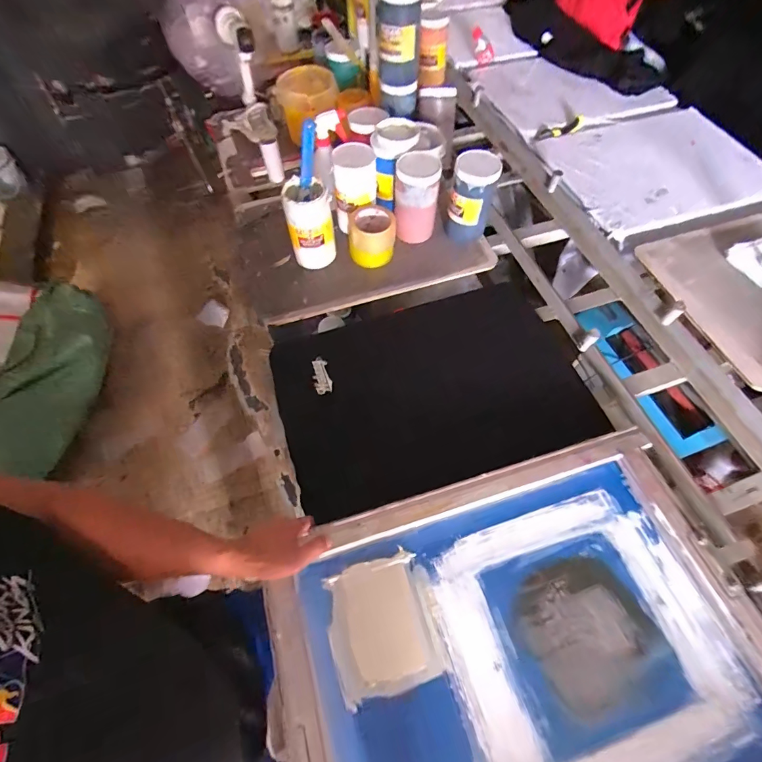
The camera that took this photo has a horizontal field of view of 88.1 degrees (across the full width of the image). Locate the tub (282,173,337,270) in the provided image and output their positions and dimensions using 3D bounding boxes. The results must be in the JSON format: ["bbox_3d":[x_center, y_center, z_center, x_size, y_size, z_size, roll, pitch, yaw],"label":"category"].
[{"bbox_3d":[-0.153,-0.339,0.851,0.094,0.157,0.086,-12,62,-7],"label":"tub"}]

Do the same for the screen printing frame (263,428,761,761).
[{"bbox_3d":[0.196,0.360,0.517,0.633,0.058,0.470,-15,62,-8],"label":"screen printing frame"}]

